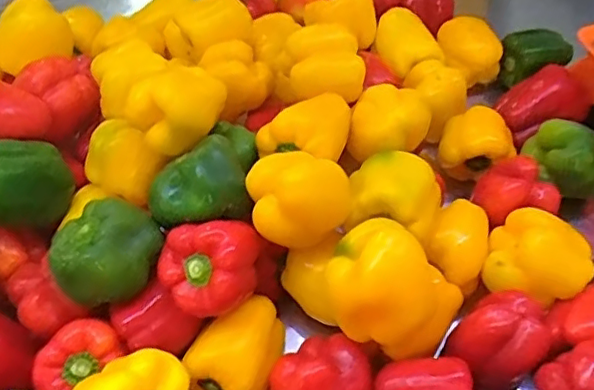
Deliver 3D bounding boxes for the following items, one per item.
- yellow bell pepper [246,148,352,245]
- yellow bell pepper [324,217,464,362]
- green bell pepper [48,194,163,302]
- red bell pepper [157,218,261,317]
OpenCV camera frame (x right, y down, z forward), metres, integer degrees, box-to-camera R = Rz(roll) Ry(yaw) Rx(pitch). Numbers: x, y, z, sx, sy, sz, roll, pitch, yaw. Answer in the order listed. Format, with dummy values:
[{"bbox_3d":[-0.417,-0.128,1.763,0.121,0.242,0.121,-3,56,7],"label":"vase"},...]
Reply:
[{"bbox_3d":[0.002,-0.001,0.530,0.087,0.064,0.070,-2,52,-1],"label":"yellow bell pepper"},{"bbox_3d":[0.085,0.075,0.514,0.111,0.088,0.099,20,55,16],"label":"yellow bell pepper"},{"bbox_3d":[-0.168,0.048,0.534,0.093,0.070,0.081,-20,54,-14],"label":"green bell pepper"},{"bbox_3d":[-0.076,0.067,0.530,0.086,0.076,0.079,5,52,5],"label":"red bell pepper"}]

